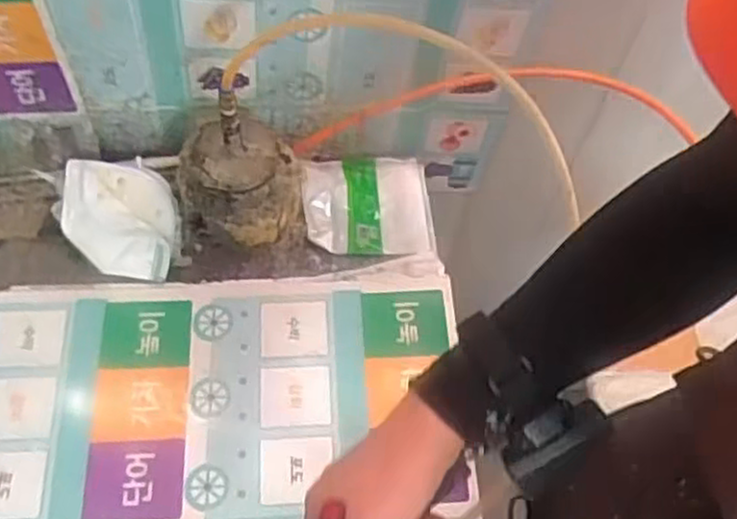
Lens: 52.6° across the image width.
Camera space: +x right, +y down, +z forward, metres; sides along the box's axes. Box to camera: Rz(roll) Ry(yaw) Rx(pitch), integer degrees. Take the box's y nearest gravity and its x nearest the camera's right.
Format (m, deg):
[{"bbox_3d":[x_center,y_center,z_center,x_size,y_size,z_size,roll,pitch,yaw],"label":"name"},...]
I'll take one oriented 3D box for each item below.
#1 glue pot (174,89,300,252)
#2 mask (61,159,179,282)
[{"bbox_3d":[-0.129,-0.088,0.728,0.102,0.196,0.096,2,61,-3],"label":"glue pot"},{"bbox_3d":[-0.257,-0.045,0.776,0.119,0.053,0.118,5,60,-1],"label":"mask"}]

